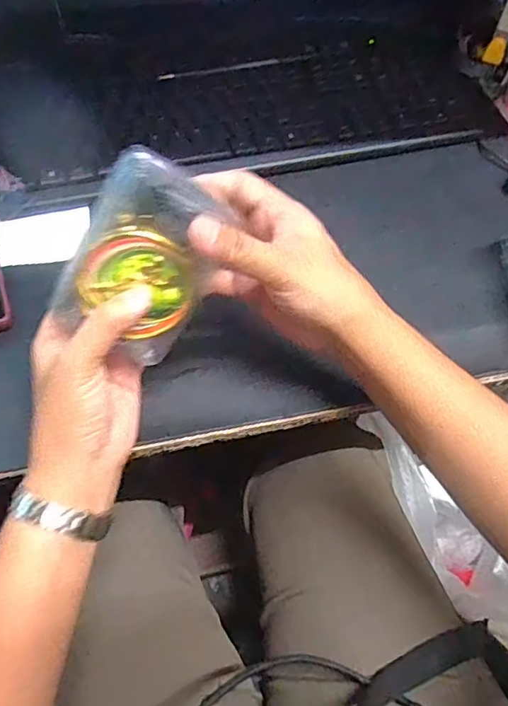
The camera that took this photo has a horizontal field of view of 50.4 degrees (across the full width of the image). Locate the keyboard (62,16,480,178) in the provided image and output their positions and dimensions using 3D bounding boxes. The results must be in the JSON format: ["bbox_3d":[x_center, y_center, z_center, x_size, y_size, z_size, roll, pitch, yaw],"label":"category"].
[{"bbox_3d":[0.040,-0.255,0.515,0.412,0.025,0.162,-14,63,-12],"label":"keyboard"}]

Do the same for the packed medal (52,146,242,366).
[{"bbox_3d":[-0.061,-0.050,0.306,0.073,0.106,0.021,22,21,-22],"label":"packed medal"}]

